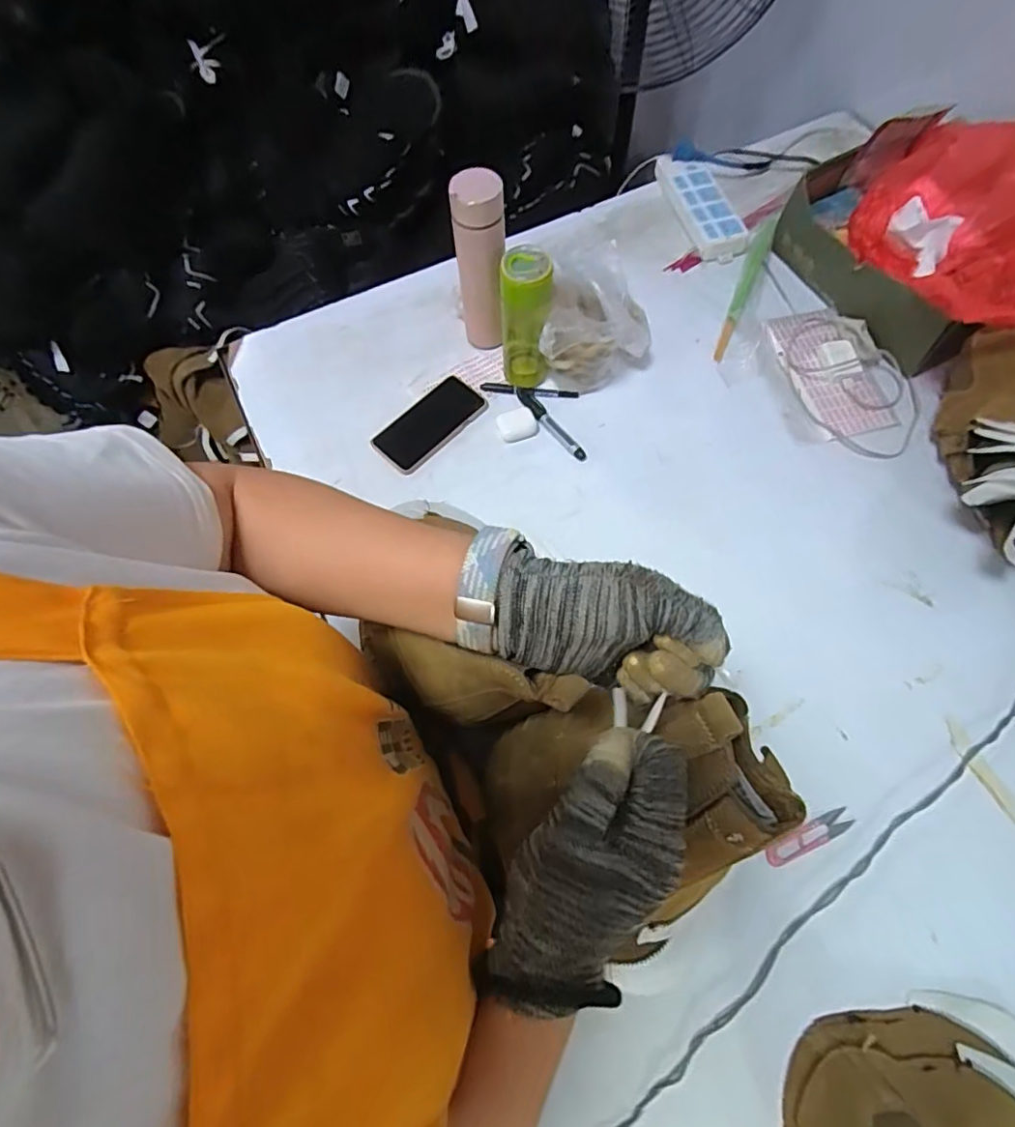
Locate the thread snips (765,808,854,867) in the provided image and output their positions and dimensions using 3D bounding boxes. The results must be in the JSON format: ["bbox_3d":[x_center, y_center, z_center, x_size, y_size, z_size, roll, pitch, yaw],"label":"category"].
[{"bbox_3d":[0.317,0.288,0.591,0.102,0.006,0.024,-23,68,-8],"label":"thread snips"}]

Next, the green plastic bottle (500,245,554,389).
[{"bbox_3d":[0.024,-0.326,0.751,0.066,0.185,0.077,-4,67,0],"label":"green plastic bottle"}]

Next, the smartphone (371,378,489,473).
[{"bbox_3d":[-0.111,-0.201,0.803,0.165,0.008,0.081,-42,72,-14],"label":"smartphone"}]

